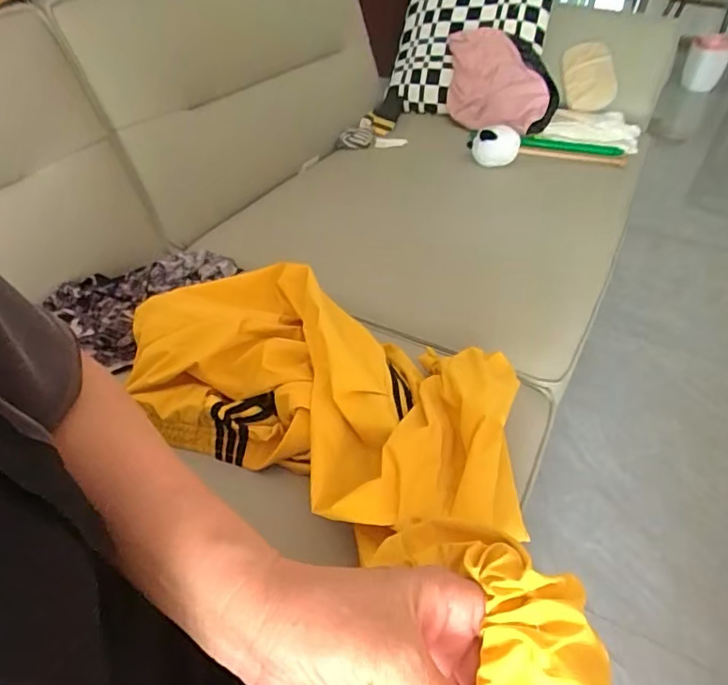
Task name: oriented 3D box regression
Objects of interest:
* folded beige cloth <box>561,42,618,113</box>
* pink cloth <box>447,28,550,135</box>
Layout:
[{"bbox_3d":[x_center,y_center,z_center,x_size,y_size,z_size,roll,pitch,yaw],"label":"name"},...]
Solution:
[{"bbox_3d":[0.601,-0.704,1.405,0.127,0.025,0.185,-6,80,9],"label":"folded beige cloth"},{"bbox_3d":[0.337,-0.677,1.373,0.283,0.223,0.069,19,8,20],"label":"pink cloth"}]

